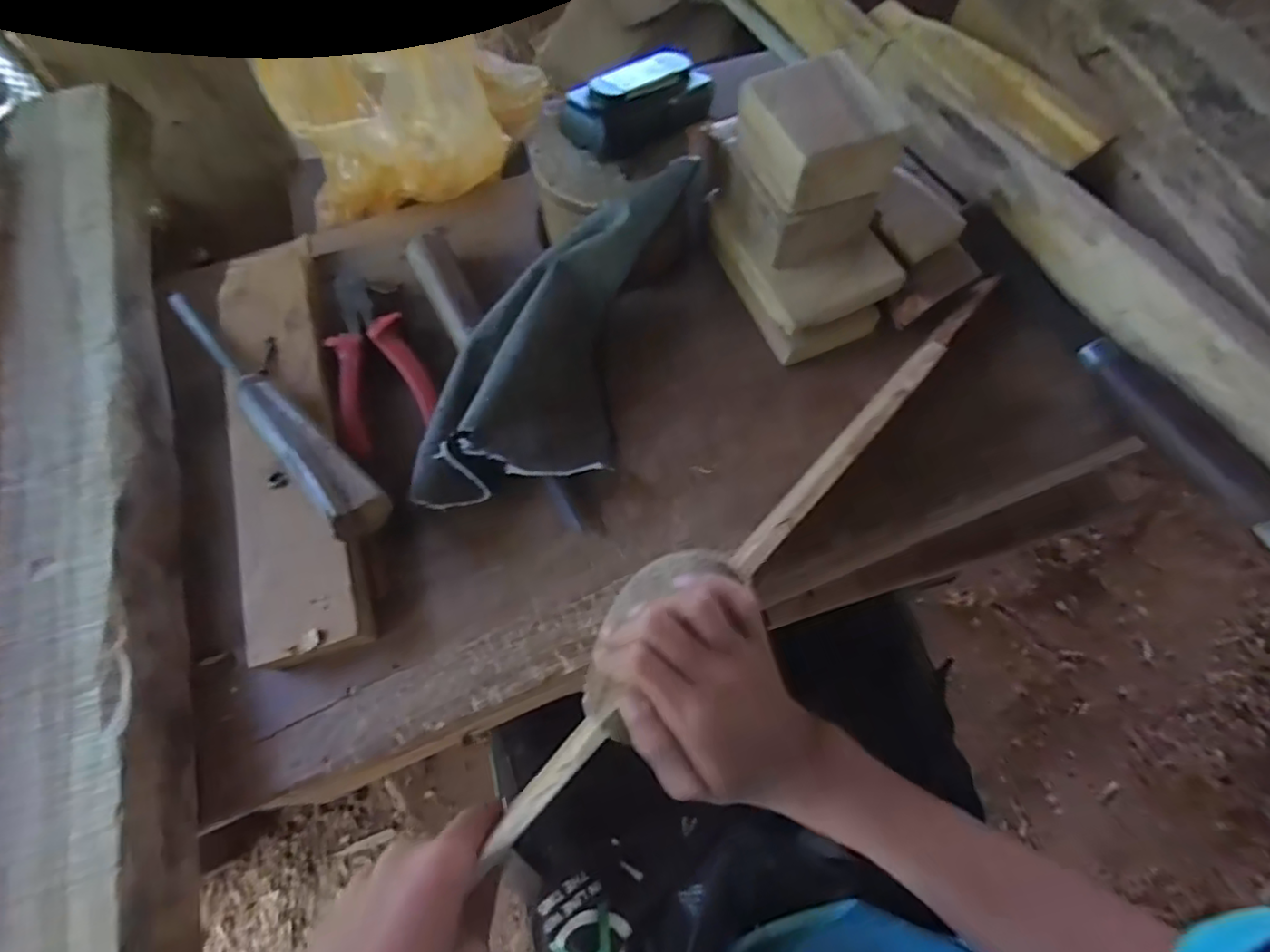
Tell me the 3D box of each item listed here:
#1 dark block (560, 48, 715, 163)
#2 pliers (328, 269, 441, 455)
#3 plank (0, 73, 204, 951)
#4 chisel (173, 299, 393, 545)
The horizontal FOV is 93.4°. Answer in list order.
[{"bbox_3d":[0.003,-0.230,0.367,0.104,0.034,0.040,-35,72,-13],"label":"dark block"},{"bbox_3d":[-0.177,-0.083,0.396,0.057,0.015,0.145,-26,70,-11],"label":"pliers"},{"bbox_3d":[-0.335,-0.022,0.353,0.094,0.039,0.626,-18,69,-8],"label":"plank"},{"bbox_3d":[-0.214,-0.049,0.352,0.030,0.033,0.221,-40,74,-15],"label":"chisel"}]

